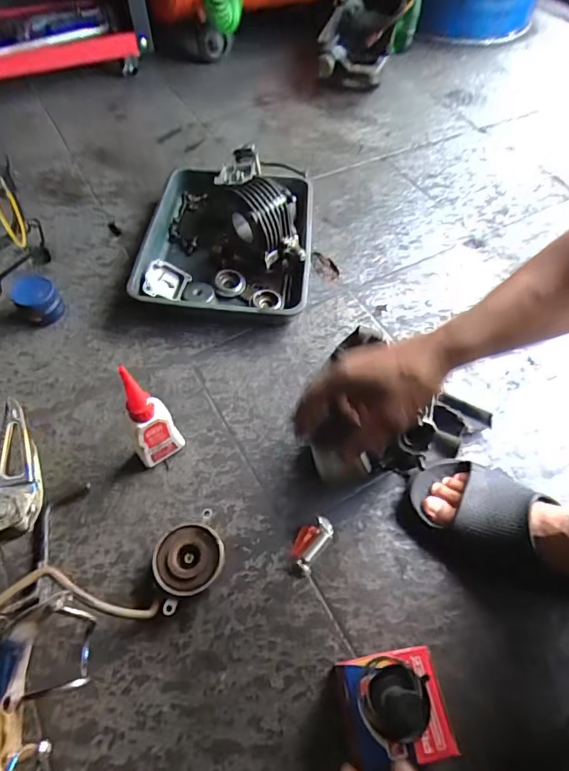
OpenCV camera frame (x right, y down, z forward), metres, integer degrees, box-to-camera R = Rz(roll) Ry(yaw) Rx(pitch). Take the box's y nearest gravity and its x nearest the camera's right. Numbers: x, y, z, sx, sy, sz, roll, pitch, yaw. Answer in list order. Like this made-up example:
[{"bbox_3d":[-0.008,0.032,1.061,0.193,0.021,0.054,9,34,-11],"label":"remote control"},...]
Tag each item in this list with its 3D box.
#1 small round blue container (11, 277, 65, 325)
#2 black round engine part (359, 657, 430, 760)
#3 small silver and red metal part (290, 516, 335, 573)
[{"bbox_3d":[-0.392,-0.136,0.697,0.061,0.053,0.067,0,57,-1],"label":"small round blue container"},{"bbox_3d":[0.094,0.276,0.381,0.054,0.016,0.062,22,60,13],"label":"black round engine part"},{"bbox_3d":[0.031,0.185,0.521,0.034,0.015,0.062,33,63,19],"label":"small silver and red metal part"}]

